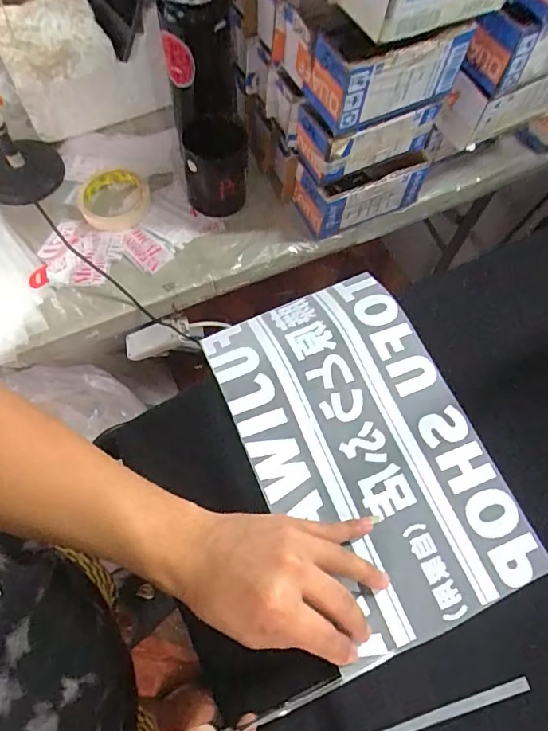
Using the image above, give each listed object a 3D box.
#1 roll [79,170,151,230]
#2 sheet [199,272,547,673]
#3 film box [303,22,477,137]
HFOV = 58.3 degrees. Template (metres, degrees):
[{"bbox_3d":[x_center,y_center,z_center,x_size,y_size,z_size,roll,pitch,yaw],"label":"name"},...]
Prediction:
[{"bbox_3d":[-0.211,-0.219,0.638,0.092,0.018,0.085,1,66,-2],"label":"roll"},{"bbox_3d":[0.073,0.061,0.419,0.184,0.028,0.297,-20,68,-11],"label":"sheet"},{"bbox_3d":[0.111,-0.310,0.499,0.149,0.081,0.080,-26,70,-14],"label":"film box"}]

